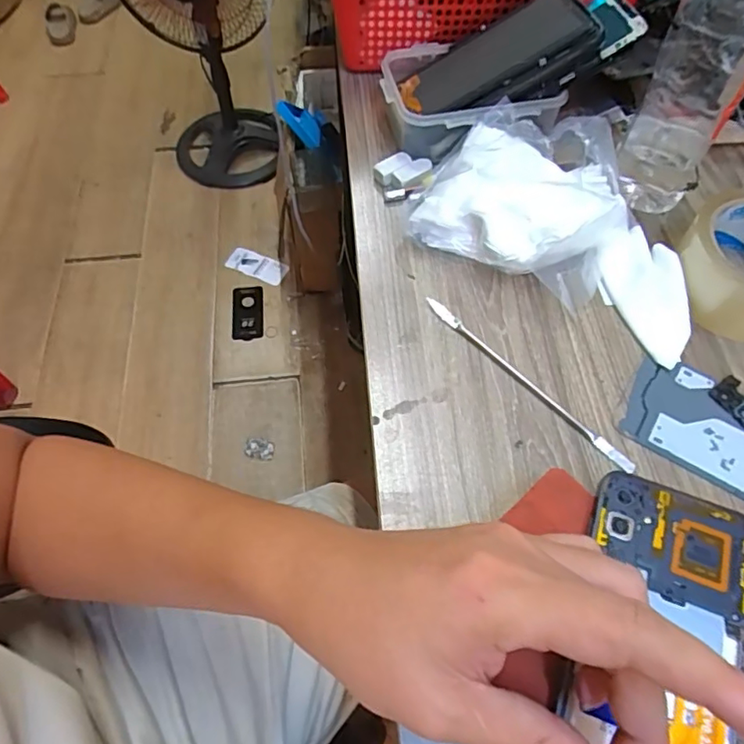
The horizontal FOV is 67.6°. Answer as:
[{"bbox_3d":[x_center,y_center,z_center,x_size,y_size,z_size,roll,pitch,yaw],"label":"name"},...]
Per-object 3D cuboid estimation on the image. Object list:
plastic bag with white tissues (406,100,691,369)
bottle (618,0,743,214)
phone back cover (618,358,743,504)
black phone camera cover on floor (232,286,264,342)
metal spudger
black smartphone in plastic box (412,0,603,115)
[{"bbox_3d":[0.145,-0.117,0.406,0.215,0.058,0.135,28,63,14],"label":"plastic bag with white tissues"},{"bbox_3d":[0.219,-0.198,0.367,0.057,0.187,0.053,27,63,14],"label":"bottle"},{"bbox_3d":[0.233,0.046,0.340,0.150,0.004,0.072,31,63,16],"label":"phone back cover"},{"bbox_3d":[-0.292,-0.140,1.307,0.073,0.016,0.149,-4,60,-4],"label":"black phone camera cover on floor"},{"bbox_3d":[0.099,0.004,0.362,0.008,0.005,0.167,-39,68,-21],"label":"metal spudger"},{"bbox_3d":[0.099,-0.249,0.440,0.133,0.015,0.075,-26,54,15],"label":"black smartphone in plastic box"}]

